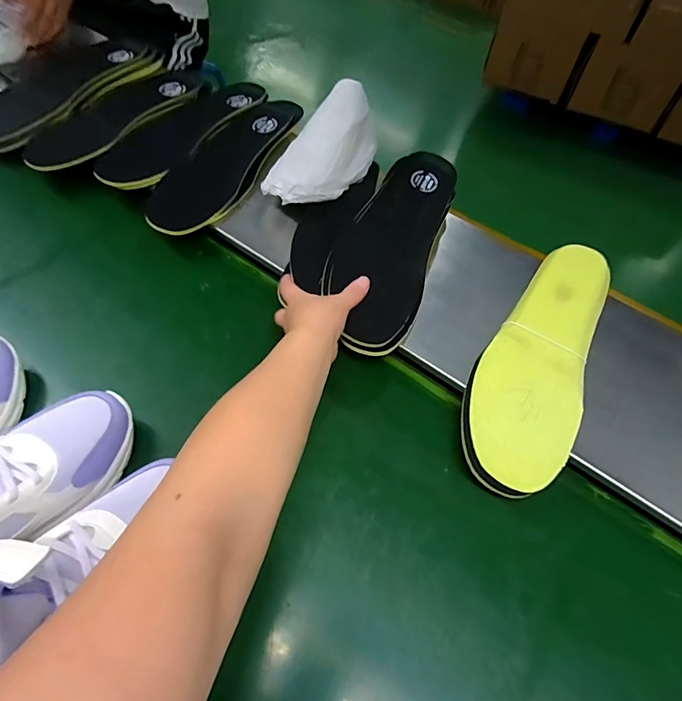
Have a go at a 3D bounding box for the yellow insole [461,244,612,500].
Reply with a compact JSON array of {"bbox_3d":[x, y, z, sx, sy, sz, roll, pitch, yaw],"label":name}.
[{"bbox_3d":[0.209,0.004,0.465,0.102,0.016,0.299,24,64,13],"label":"yellow insole"}]

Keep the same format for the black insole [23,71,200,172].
[{"bbox_3d":[-0.326,-0.360,0.670,0.082,0.038,0.295,30,57,16],"label":"black insole"}]

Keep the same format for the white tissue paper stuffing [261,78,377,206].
[{"bbox_3d":[-0.018,-0.269,0.583,0.095,0.078,0.197,26,56,13],"label":"white tissue paper stuffing"}]

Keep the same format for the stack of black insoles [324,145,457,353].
[{"bbox_3d":[0.057,-0.131,0.523,0.108,0.034,0.292,16,64,8],"label":"stack of black insoles"}]

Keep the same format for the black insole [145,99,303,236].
[{"bbox_3d":[-0.159,-0.278,0.637,0.107,0.018,0.322,21,55,10],"label":"black insole"}]

